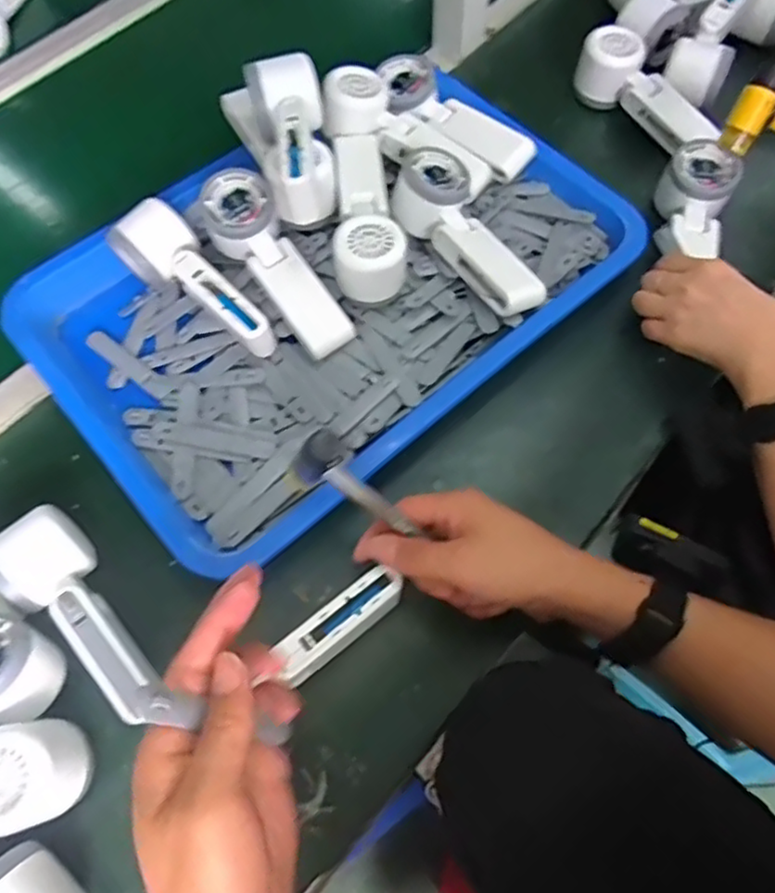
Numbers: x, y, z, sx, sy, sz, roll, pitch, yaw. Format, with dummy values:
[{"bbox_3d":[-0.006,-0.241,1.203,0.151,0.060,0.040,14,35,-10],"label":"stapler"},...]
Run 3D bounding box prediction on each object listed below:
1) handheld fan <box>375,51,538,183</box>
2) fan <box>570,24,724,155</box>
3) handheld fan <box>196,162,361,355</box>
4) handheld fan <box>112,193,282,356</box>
[{"bbox_3d":[0.052,-0.301,0.613,0.065,0.039,0.179,-40,70,-16],"label":"handheld fan"},{"bbox_3d":[0.247,-0.333,0.637,0.052,0.062,0.155,-33,68,-13],"label":"fan"},{"bbox_3d":[-0.091,-0.146,0.547,0.053,0.045,0.167,-35,87,-14],"label":"handheld fan"},{"bbox_3d":[-0.150,-0.134,0.538,0.159,0.062,0.052,35,71,16],"label":"handheld fan"}]

